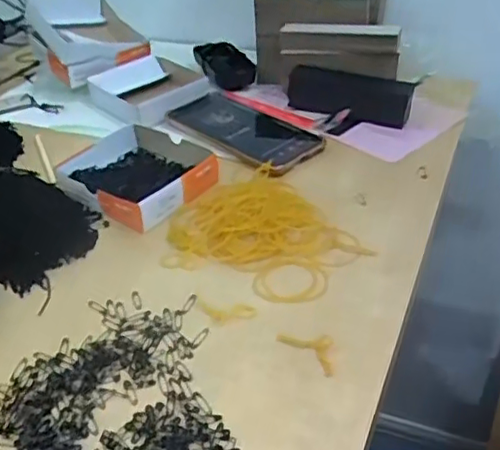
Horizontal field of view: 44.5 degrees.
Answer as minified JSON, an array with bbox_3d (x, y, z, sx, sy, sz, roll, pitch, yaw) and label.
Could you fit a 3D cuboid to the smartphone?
[{"bbox_3d":[-0.008,-0.102,0.628,0.175,0.011,0.089,28,44,36],"label":"smartphone"}]

